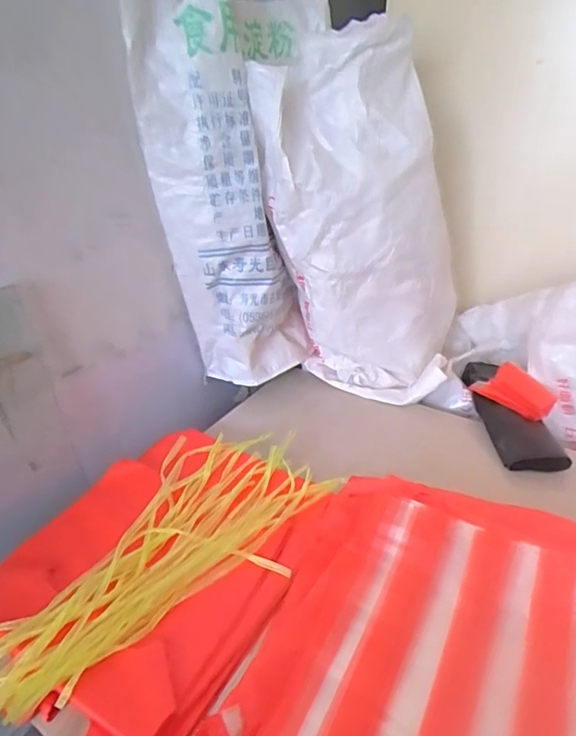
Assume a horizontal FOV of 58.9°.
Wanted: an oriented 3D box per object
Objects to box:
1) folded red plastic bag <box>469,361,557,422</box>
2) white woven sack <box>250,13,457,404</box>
[{"bbox_3d":[0.430,0.044,0.978,0.087,0.055,0.135,-24,34,-34],"label":"folded red plastic bag"},{"bbox_3d":[0.152,-0.268,0.997,0.334,0.635,0.259,11,31,24],"label":"white woven sack"}]

